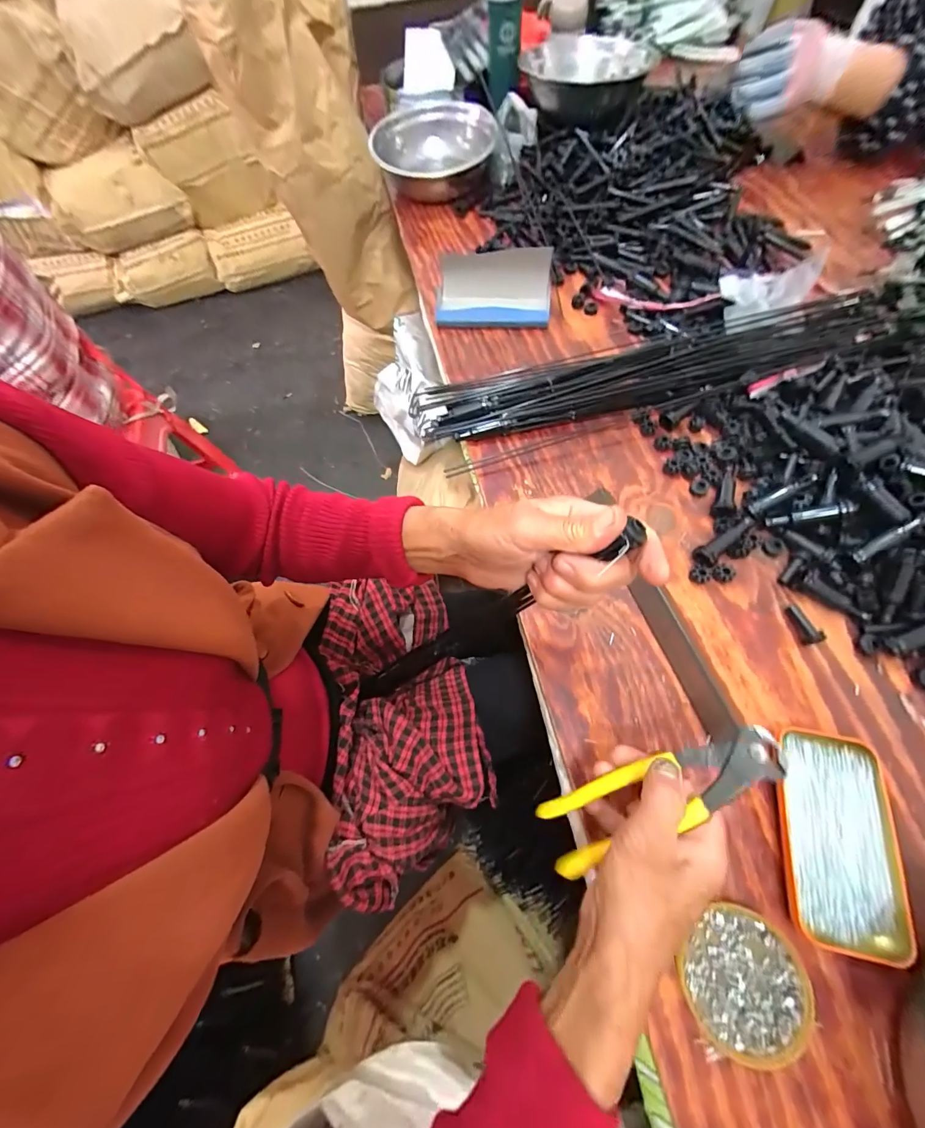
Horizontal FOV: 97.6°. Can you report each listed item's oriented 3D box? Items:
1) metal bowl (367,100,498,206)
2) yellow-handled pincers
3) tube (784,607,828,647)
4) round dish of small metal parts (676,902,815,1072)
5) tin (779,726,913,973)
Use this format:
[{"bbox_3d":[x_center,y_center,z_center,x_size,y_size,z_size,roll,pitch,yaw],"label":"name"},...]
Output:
[{"bbox_3d":[-0.050,-0.736,0.734,0.211,0.080,0.224,0,64,-1],"label":"metal bowl"},{"bbox_3d":[0.133,0.160,0.277,0.165,0.015,0.046,-29,66,9],"label":"yellow-handled pincers"},{"bbox_3d":[0.321,0.056,0.379,0.013,0.015,0.036,-9,65,-5],"label":"tube"},{"bbox_3d":[0.199,0.294,0.284,0.083,0.010,0.077,0,64,-1],"label":"round dish of small metal parts"},{"bbox_3d":[0.291,0.208,0.311,0.076,0.021,0.142,11,64,4],"label":"tin"}]

